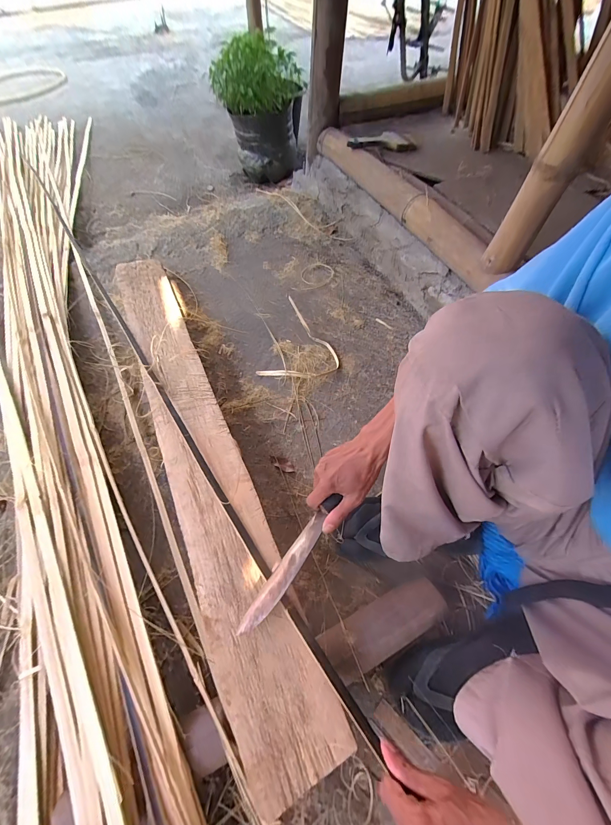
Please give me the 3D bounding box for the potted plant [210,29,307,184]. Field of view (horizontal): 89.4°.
[{"bbox_3d":[-0.165,-1.078,1.121,0.299,0.336,0.235,5,60,2],"label":"potted plant"}]

